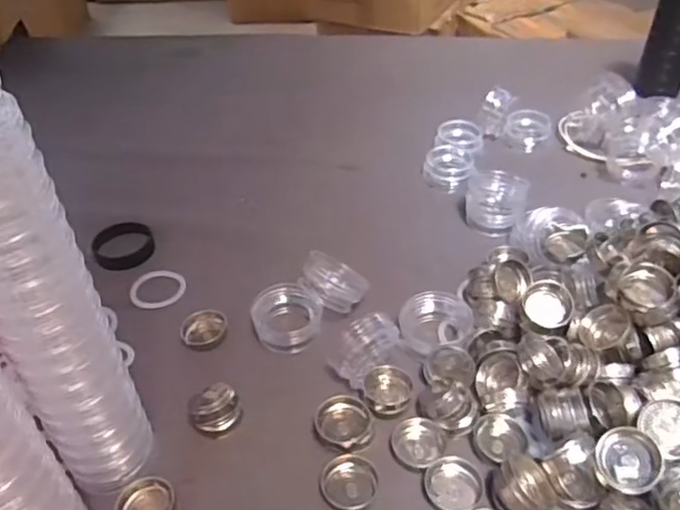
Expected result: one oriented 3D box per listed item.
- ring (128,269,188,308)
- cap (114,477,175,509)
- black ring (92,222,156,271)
[{"bbox_3d":[-0.201,0.035,0.692,0.060,0.006,0.058,-1,40,1],"label":"ring"},{"bbox_3d":[-0.152,0.195,0.486,0.042,0.011,0.042,-1,40,1],"label":"cap"},{"bbox_3d":[-0.255,-0.014,0.737,0.069,0.021,0.069,-1,40,1],"label":"black ring"}]

